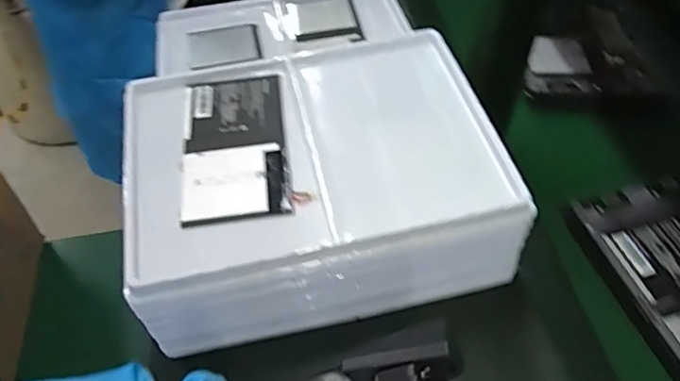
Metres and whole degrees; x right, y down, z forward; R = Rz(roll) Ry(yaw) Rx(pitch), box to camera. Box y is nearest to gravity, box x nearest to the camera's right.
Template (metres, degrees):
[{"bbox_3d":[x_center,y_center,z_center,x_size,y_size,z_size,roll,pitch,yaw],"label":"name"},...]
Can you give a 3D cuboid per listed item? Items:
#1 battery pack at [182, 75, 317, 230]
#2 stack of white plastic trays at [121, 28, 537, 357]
[{"bbox_3d":[-0.091,-0.044,0.520,0.099,0.008,0.170,-7,50,-5],"label":"battery pack"},{"bbox_3d":[-0.022,-0.014,0.550,0.329,0.106,0.240,-10,51,-8],"label":"stack of white plastic trays"}]

